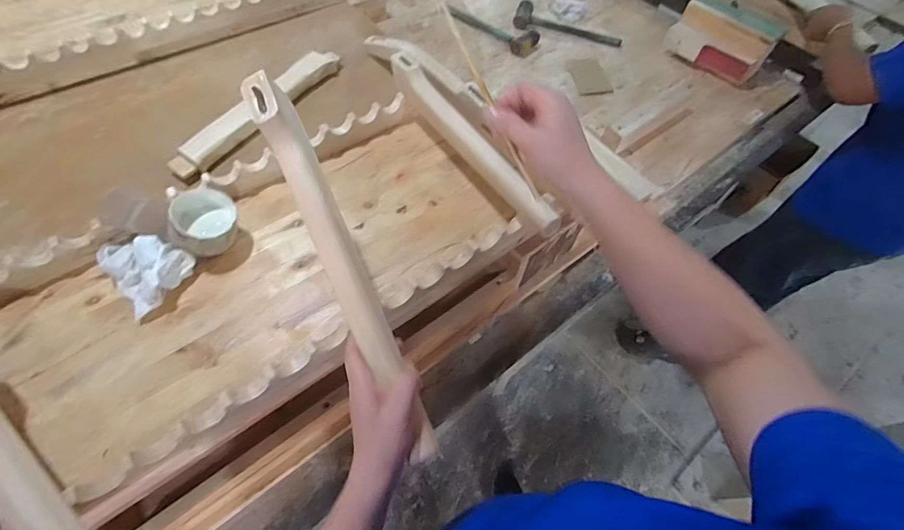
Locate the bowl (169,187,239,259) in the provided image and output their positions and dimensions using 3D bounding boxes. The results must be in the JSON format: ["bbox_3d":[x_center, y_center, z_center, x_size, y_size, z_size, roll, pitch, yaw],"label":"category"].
[{"bbox_3d":[-0.346,-0.058,0.583,0.083,0.074,0.084,2,57,-3],"label":"bowl"}]

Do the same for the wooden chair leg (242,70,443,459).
[{"bbox_3d":[-0.117,-0.015,0.419,0.038,0.031,0.426,-24,80,-18],"label":"wooden chair leg"}]

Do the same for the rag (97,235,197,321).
[{"bbox_3d":[-0.420,-0.005,0.569,0.096,0.042,0.126,-37,67,-24],"label":"rag"}]

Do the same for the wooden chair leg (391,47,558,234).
[{"bbox_3d":[0.021,-0.203,0.653,0.031,0.052,0.422,-28,64,-19],"label":"wooden chair leg"}]

